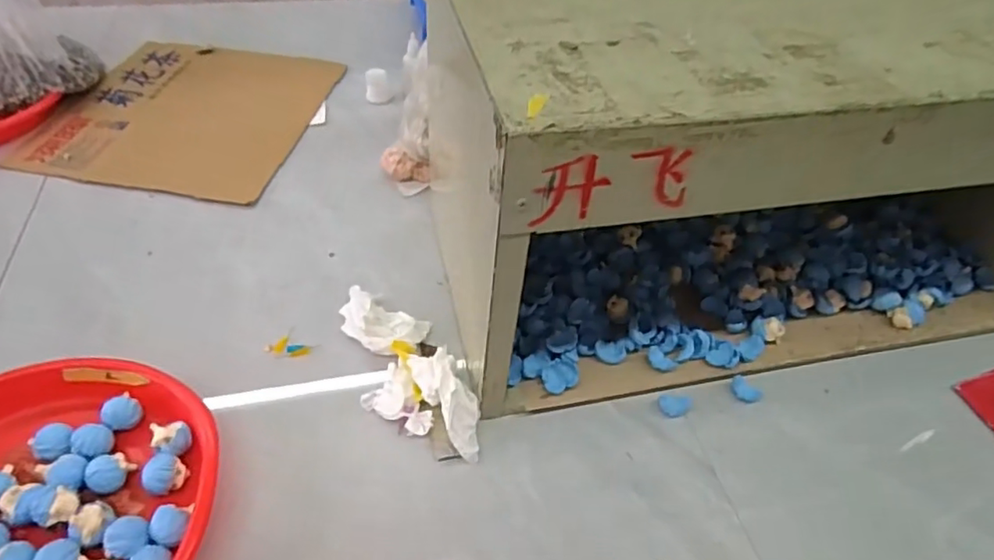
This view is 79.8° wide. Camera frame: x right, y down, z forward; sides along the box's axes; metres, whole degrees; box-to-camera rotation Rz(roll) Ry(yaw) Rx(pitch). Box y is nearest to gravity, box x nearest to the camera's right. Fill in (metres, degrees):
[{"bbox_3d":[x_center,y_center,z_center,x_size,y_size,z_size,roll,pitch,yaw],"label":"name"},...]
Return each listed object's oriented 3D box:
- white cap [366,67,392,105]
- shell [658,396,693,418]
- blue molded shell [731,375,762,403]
[{"bbox_3d":[-0.168,-0.275,0.841,0.034,0.042,0.034,-6,48,-9],"label":"white cap"},{"bbox_3d":[0.157,0.112,0.524,0.029,0.010,0.017,7,47,3],"label":"shell"},{"bbox_3d":[0.226,0.100,0.540,0.018,0.007,0.028,-35,58,-30],"label":"blue molded shell"}]

